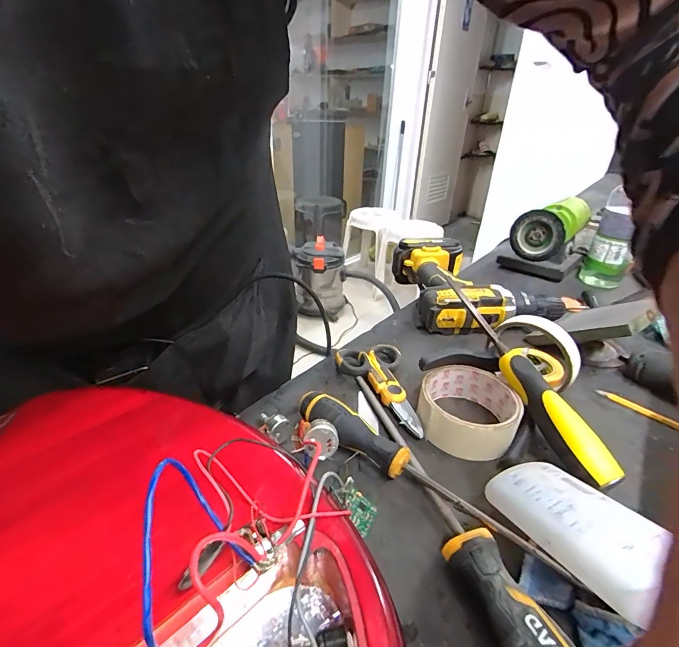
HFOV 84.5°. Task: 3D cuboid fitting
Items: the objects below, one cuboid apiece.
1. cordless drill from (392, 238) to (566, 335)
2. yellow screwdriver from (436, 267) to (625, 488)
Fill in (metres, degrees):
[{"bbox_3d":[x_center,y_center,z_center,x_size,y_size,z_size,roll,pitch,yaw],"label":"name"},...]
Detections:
[{"bbox_3d":[0.195,-0.061,0.562,0.187,0.066,0.199,0,30,-8],"label":"cordless drill"},{"bbox_3d":[0.164,0.031,0.363,0.028,0.026,0.252,-6,45,-18],"label":"yellow screwdriver"}]

